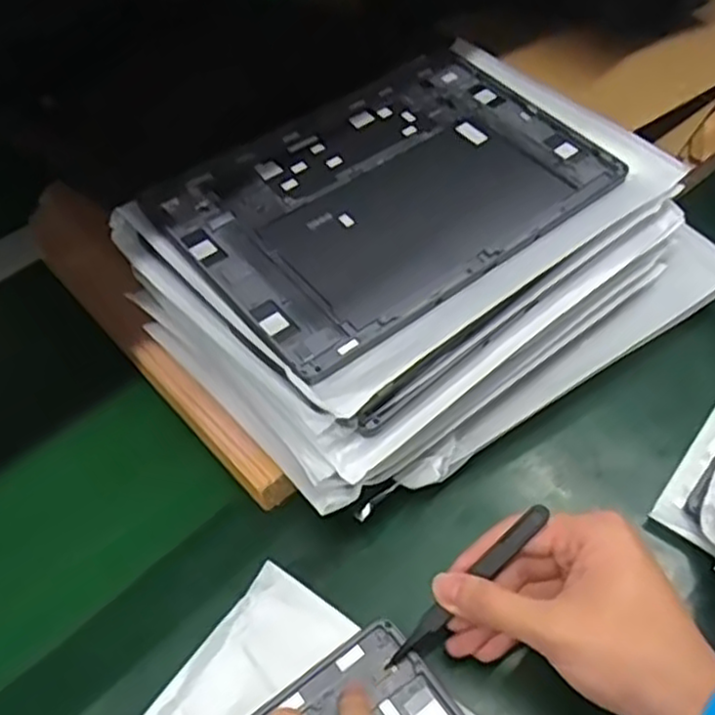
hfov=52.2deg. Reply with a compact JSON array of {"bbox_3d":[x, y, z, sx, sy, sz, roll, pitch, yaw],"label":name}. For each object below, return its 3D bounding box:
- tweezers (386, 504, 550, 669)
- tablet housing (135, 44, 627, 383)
[{"bbox_3d":[0.053,0.114,0.358,0.114,0.017,0.011,-50,58,13],"label":"tweezers"},{"bbox_3d":[0.017,-0.106,0.445,0.257,0.008,0.177,-34,62,-23],"label":"tablet housing"}]

